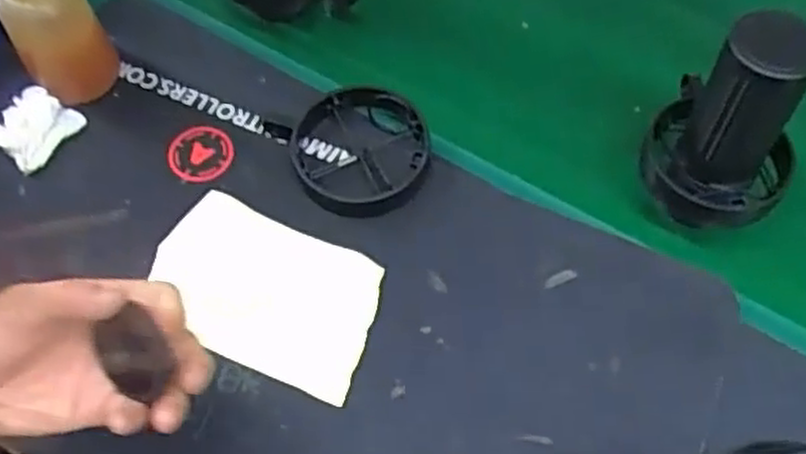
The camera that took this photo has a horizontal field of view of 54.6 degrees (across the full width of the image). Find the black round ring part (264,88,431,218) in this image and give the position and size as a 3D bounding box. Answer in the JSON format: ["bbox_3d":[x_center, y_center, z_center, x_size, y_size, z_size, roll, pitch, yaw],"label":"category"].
[{"bbox_3d":[-0.034,-0.061,0.584,0.103,0.024,0.109,1,58,-1],"label":"black round ring part"}]

